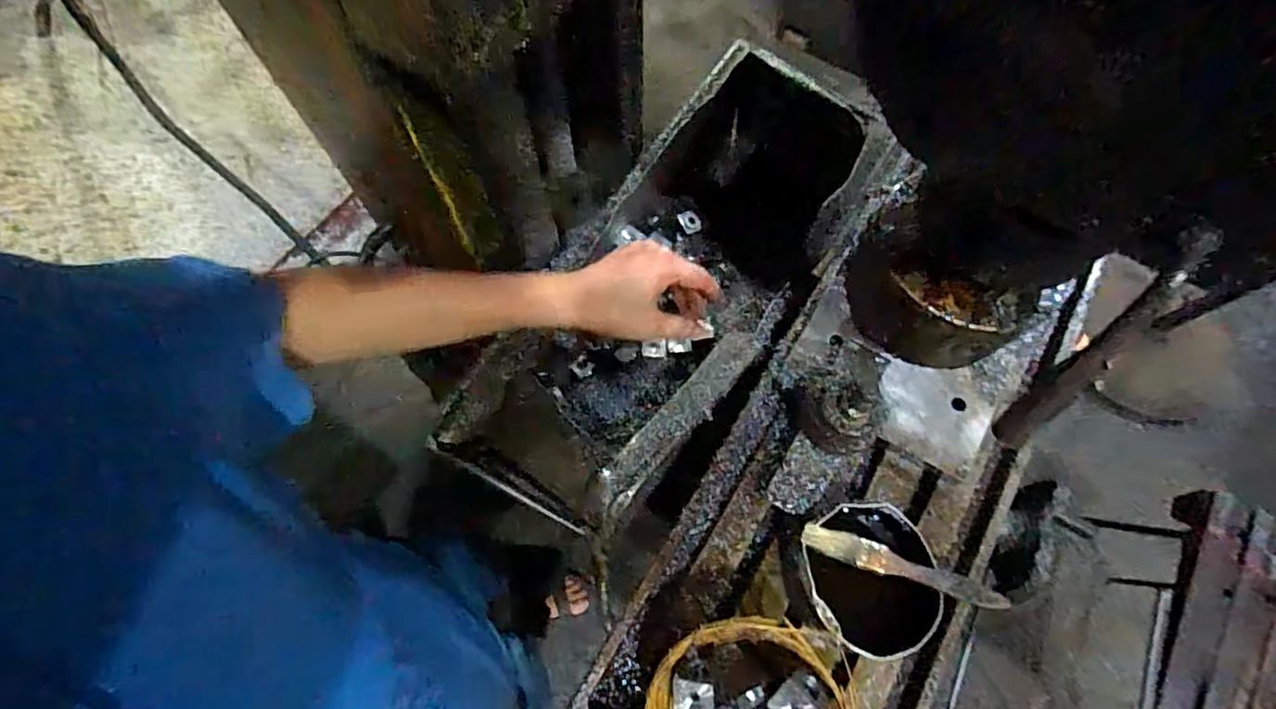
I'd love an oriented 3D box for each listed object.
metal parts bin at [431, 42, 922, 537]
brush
[{"bbox_3d":[0.045,-0.060,0.657,0.215,0.176,0.558,35,72,13],"label":"metal parts bin"},{"bbox_3d":[0.196,0.157,0.437,0.144,0.012,0.022,16,68,7],"label":"brush"}]

